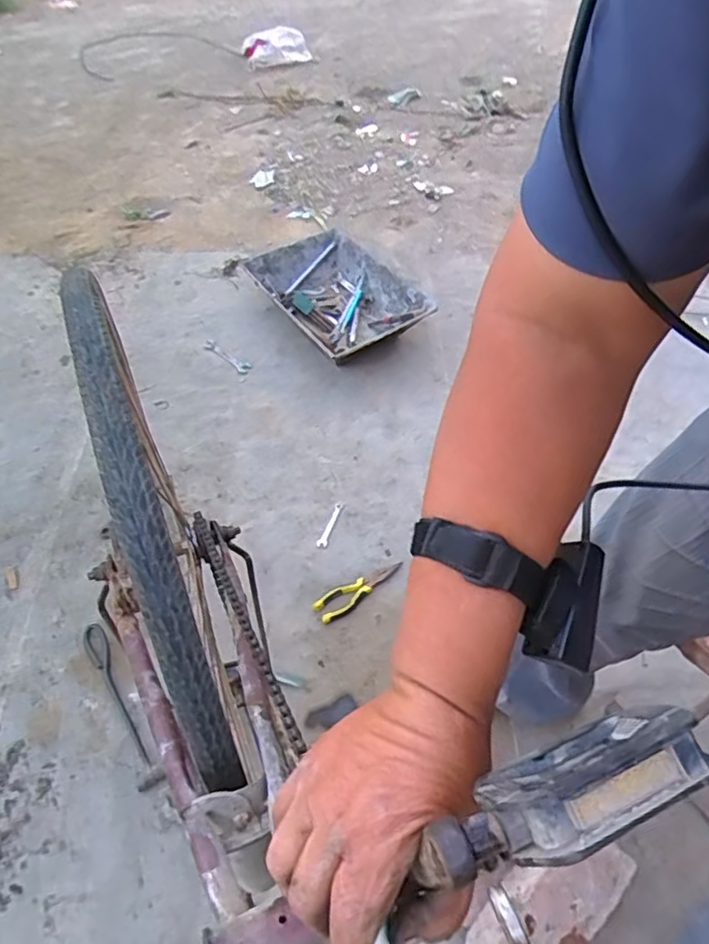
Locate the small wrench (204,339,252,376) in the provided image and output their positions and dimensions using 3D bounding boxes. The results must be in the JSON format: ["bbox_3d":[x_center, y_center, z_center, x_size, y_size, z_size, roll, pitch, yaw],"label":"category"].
[{"bbox_3d":[-0.317,-0.288,1.539,0.161,0.009,0.041,37,57,25],"label":"small wrench"}]

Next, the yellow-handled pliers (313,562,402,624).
[{"bbox_3d":[0.011,0.215,1.124,0.177,0.012,0.049,-22,54,-21],"label":"yellow-handled pliers"}]

